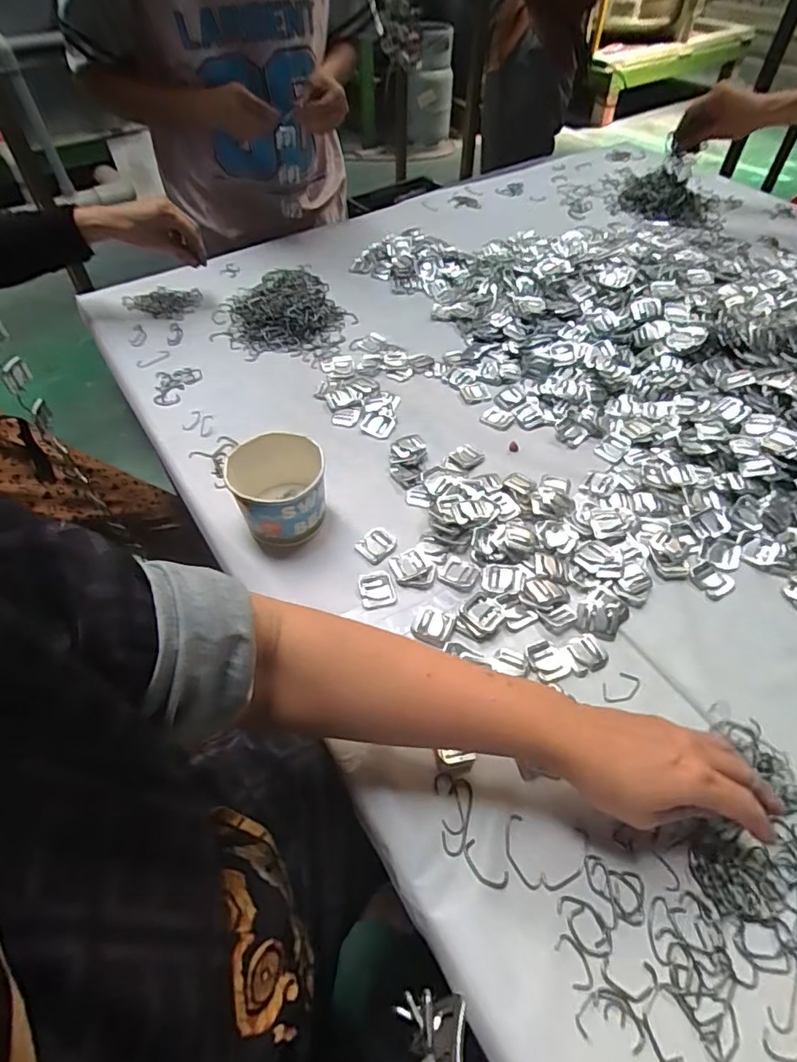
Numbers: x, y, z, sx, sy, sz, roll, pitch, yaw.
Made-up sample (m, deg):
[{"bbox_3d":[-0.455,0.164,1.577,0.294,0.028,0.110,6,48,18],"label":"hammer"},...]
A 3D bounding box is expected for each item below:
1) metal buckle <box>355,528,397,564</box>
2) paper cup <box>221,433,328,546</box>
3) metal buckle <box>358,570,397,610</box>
[{"bbox_3d":[-0.021,0.013,0.541,0.037,0.004,0.035,-38,61,-25],"label":"metal buckle"},{"bbox_3d":[-0.117,-0.037,0.538,0.089,0.075,0.086,0,53,0],"label":"paper cup"},{"bbox_3d":[-0.020,0.054,0.511,0.033,0.004,0.039,-11,53,-8],"label":"metal buckle"}]

